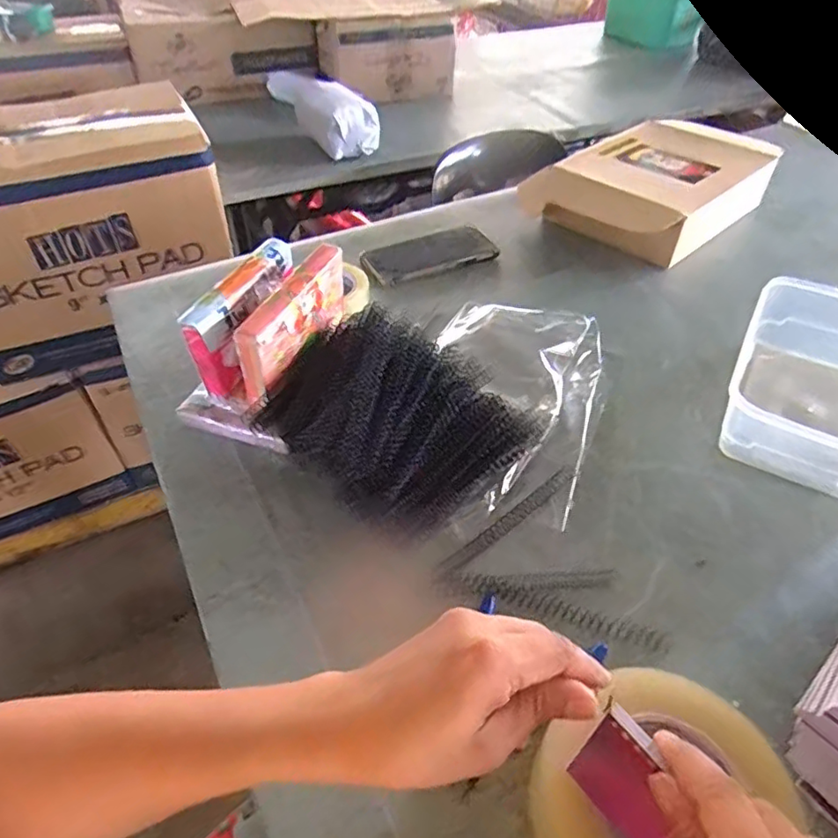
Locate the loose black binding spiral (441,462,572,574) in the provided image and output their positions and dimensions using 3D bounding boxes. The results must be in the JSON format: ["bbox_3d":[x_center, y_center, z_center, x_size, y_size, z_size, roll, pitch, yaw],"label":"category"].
[{"bbox_3d":[0.075,0.080,0.469,0.150,0.009,0.014,-32,53,-28],"label":"loose black binding spiral"}]

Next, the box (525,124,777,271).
[{"bbox_3d":[0.333,-0.341,0.850,0.334,0.077,0.238,-34,54,-30],"label":"box"}]

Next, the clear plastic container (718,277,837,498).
[{"bbox_3d":[0.384,-0.029,0.543,0.151,0.065,0.214,22,48,20],"label":"clear plastic container"}]

